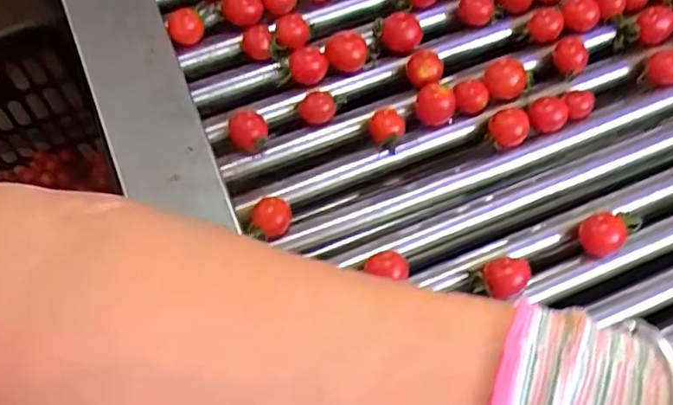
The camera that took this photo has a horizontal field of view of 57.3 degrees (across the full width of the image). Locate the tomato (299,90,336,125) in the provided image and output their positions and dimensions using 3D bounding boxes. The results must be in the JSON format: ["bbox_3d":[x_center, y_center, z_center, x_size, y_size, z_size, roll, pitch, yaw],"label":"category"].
[{"bbox_3d":[-0.015,-0.073,0.454,0.027,0.023,0.023,-9,55,-2],"label":"tomato"}]

